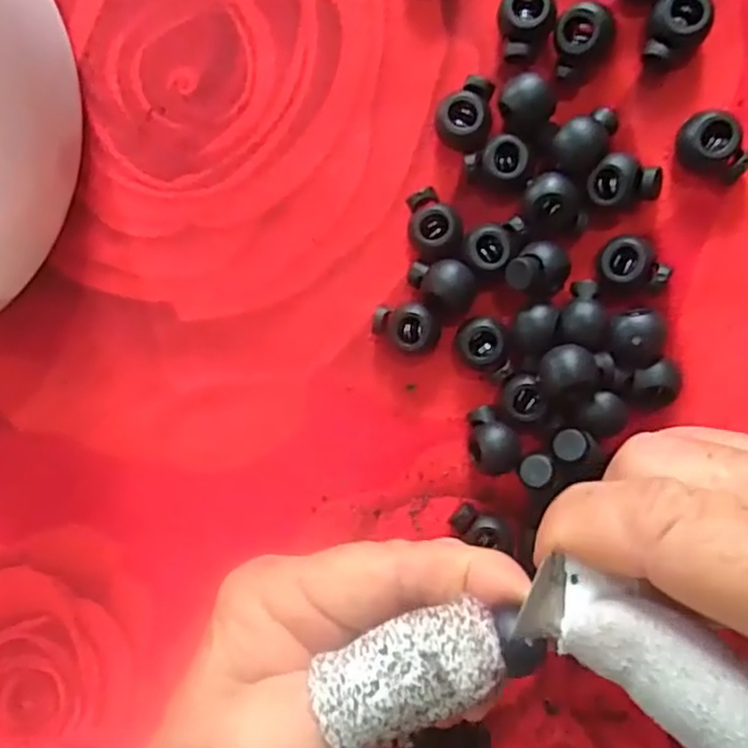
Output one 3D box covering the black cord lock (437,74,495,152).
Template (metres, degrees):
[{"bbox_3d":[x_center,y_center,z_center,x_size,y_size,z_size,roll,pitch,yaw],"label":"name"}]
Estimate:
[{"bbox_3d":[0.026,-0.072,0.188,0.015,0.011,0.020,13,95,8],"label":"black cord lock"}]

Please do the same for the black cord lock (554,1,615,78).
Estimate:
[{"bbox_3d":[0.055,-0.090,0.179,0.014,0.009,0.019,27,96,6],"label":"black cord lock"}]

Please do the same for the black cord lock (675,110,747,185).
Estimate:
[{"bbox_3d":[0.088,-0.058,0.175,0.013,0.011,0.019,-43,86,8],"label":"black cord lock"}]

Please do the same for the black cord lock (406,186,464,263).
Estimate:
[{"bbox_3d":[0.017,-0.042,0.192,0.015,0.012,0.020,-11,91,9],"label":"black cord lock"}]

